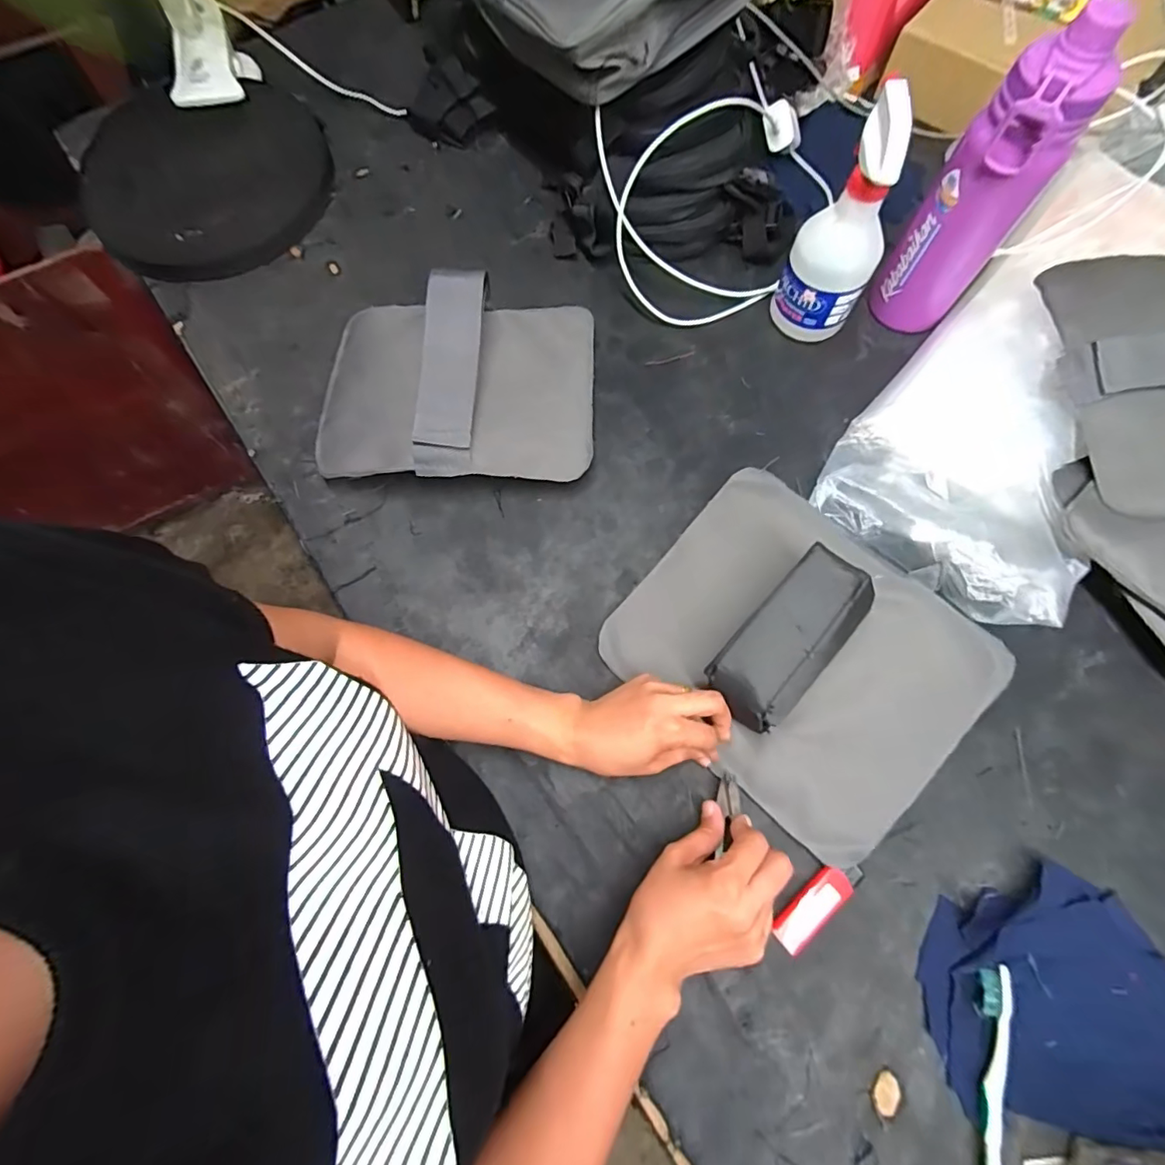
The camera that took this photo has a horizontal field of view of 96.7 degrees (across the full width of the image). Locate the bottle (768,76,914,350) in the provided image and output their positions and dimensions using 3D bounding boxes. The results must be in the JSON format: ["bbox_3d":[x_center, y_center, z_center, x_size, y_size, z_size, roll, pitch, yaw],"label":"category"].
[{"bbox_3d":[0.232,-0.309,0.472,0.058,0.190,0.073,-25,73,-6],"label":"bottle"}]

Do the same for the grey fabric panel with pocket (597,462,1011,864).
[{"bbox_3d":[0.172,0.052,0.408,0.262,0.084,0.210,41,78,13],"label":"grey fabric panel with pocket"}]

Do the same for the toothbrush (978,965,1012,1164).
[{"bbox_3d":[0.272,0.353,0.342,0.016,0.013,0.174,11,73,5],"label":"toothbrush"}]

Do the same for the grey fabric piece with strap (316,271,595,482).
[{"bbox_3d":[-0.125,-0.206,0.509,0.268,0.074,0.222,0,72,2],"label":"grey fabric piece with strap"}]

